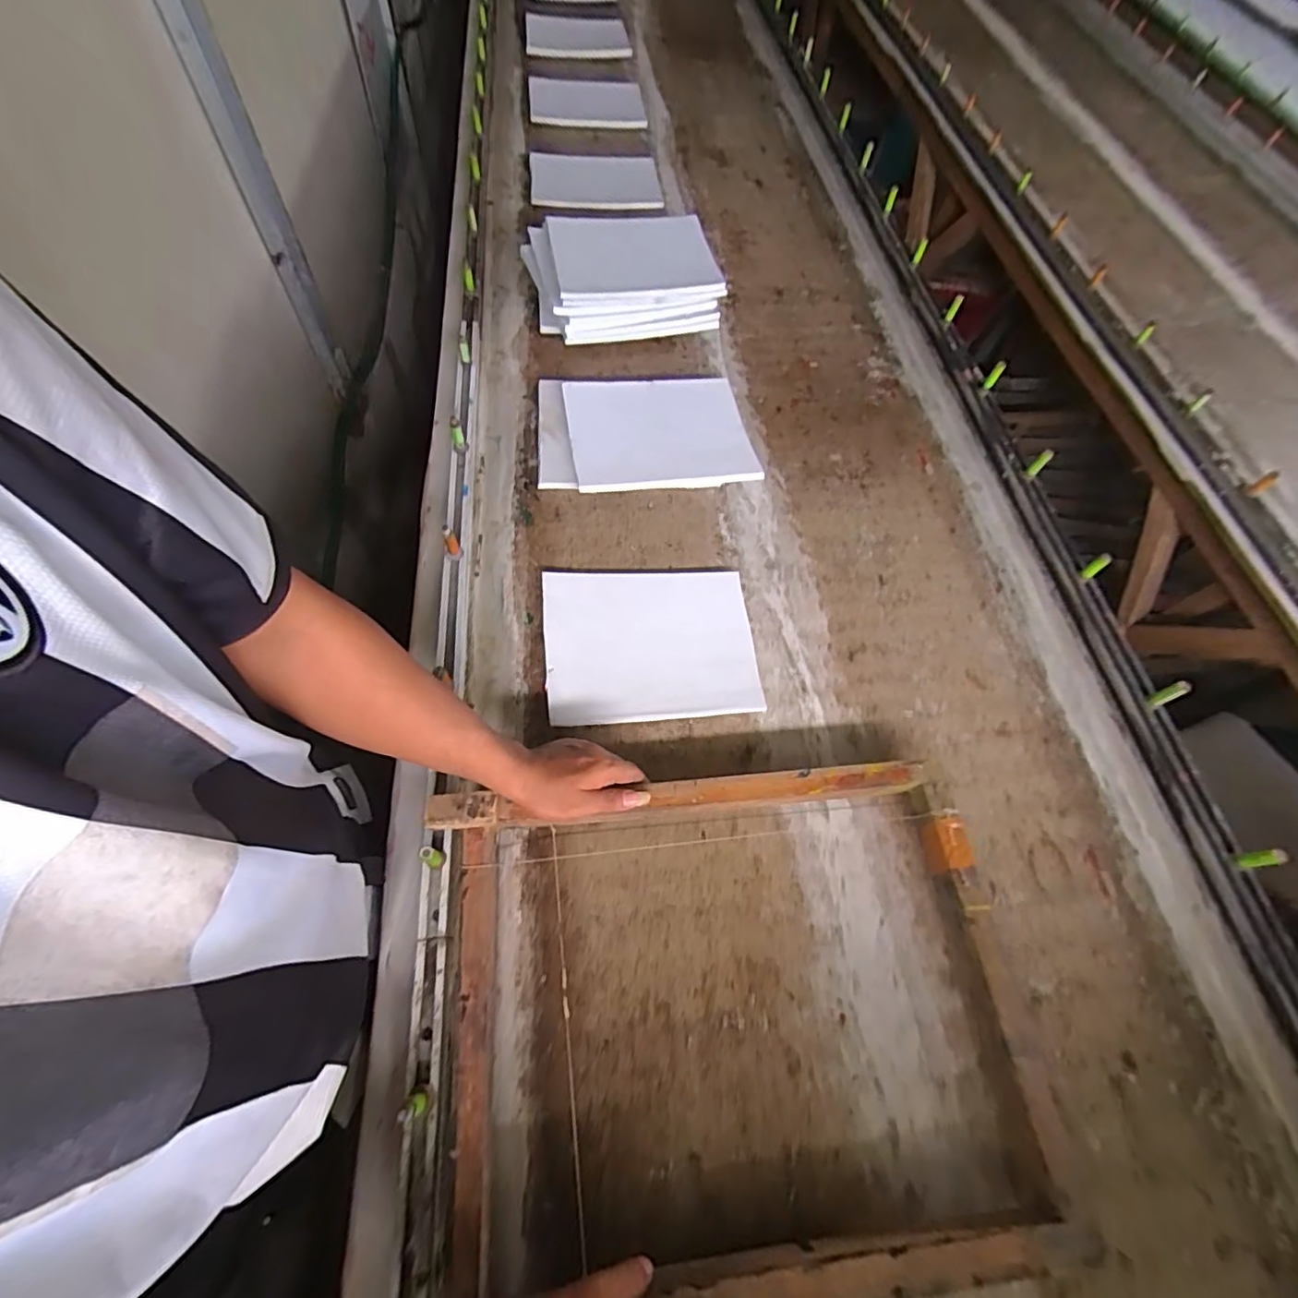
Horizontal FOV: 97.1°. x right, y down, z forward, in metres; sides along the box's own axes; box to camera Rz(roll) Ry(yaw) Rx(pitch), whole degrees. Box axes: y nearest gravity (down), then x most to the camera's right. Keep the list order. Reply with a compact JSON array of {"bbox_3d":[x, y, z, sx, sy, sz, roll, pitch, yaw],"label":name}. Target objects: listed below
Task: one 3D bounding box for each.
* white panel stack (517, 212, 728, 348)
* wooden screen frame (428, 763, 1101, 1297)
[{"bbox_3d":[-0.046,-0.653,1.006,0.319,0.087,0.224,-6,64,-8],"label":"white panel stack"},{"bbox_3d":[0.073,0.310,0.507,0.510,0.050,0.398,-4,65,-6],"label":"wooden screen frame"}]

